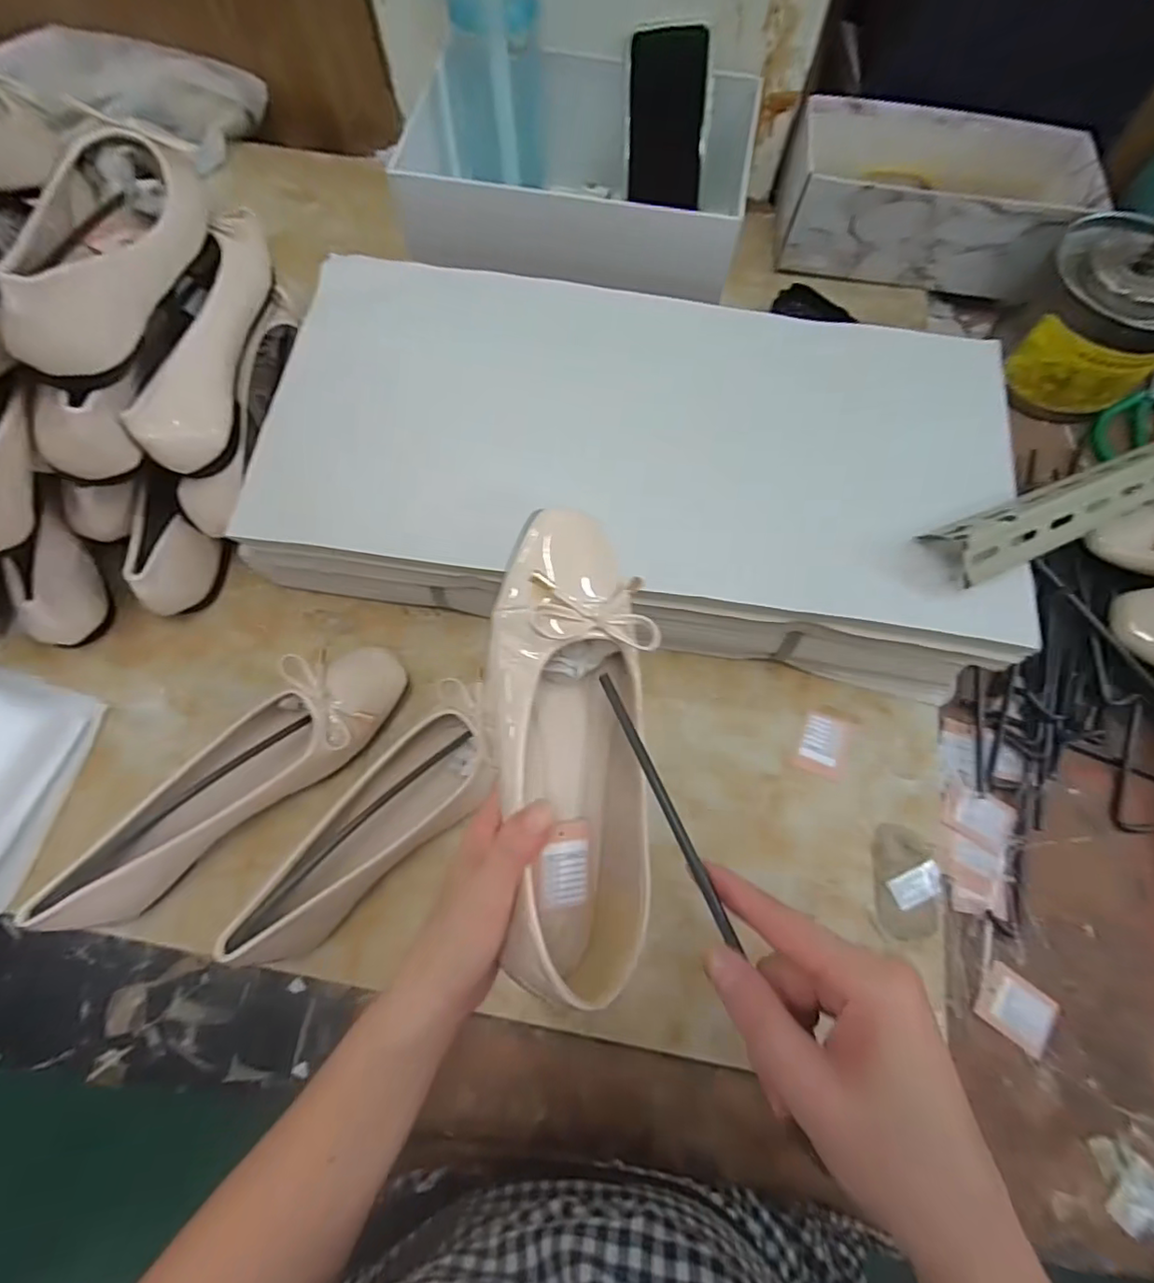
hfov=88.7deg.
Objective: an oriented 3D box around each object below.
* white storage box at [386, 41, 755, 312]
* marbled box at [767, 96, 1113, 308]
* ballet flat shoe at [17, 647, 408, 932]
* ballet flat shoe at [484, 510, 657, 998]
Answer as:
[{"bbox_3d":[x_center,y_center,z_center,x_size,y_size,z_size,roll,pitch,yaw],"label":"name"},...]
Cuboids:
[{"bbox_3d":[0.015,-0.415,0.549,0.287,0.098,0.199,9,70,3],"label":"white storage box"},{"bbox_3d":[0.341,-0.427,0.577,0.271,0.085,0.133,13,70,4],"label":"marbled box"},{"bbox_3d":[-0.226,0.089,0.400,0.241,0.062,0.067,-43,76,-14],"label":"ballet flat shoe"},{"bbox_3d":[-0.001,0.057,0.299,0.077,0.072,0.241,-3,91,-2],"label":"ballet flat shoe"}]

